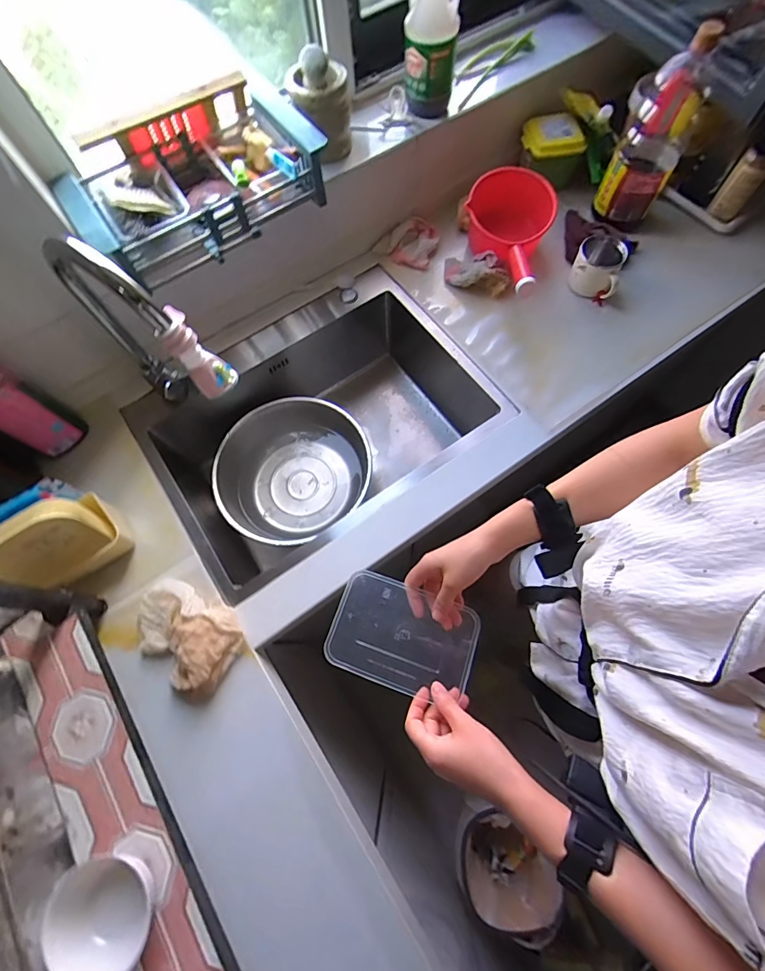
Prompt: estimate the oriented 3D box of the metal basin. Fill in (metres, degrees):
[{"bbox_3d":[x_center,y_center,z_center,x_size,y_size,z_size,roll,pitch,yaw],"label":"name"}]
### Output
[{"bbox_3d":[-0.186,-0.027,0.913,0.307,0.138,0.264,-29,71,-8],"label":"metal basin"}]

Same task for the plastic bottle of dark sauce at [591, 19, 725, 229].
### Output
[{"bbox_3d":[0.517,-0.653,0.798,0.107,0.275,0.103,-13,69,-3],"label":"plastic bottle of dark sauce"}]

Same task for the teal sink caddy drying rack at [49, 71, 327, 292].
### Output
[{"bbox_3d":[-0.298,-0.493,0.682,0.367,0.133,0.219,-35,72,-11],"label":"teal sink caddy drying rack"}]

